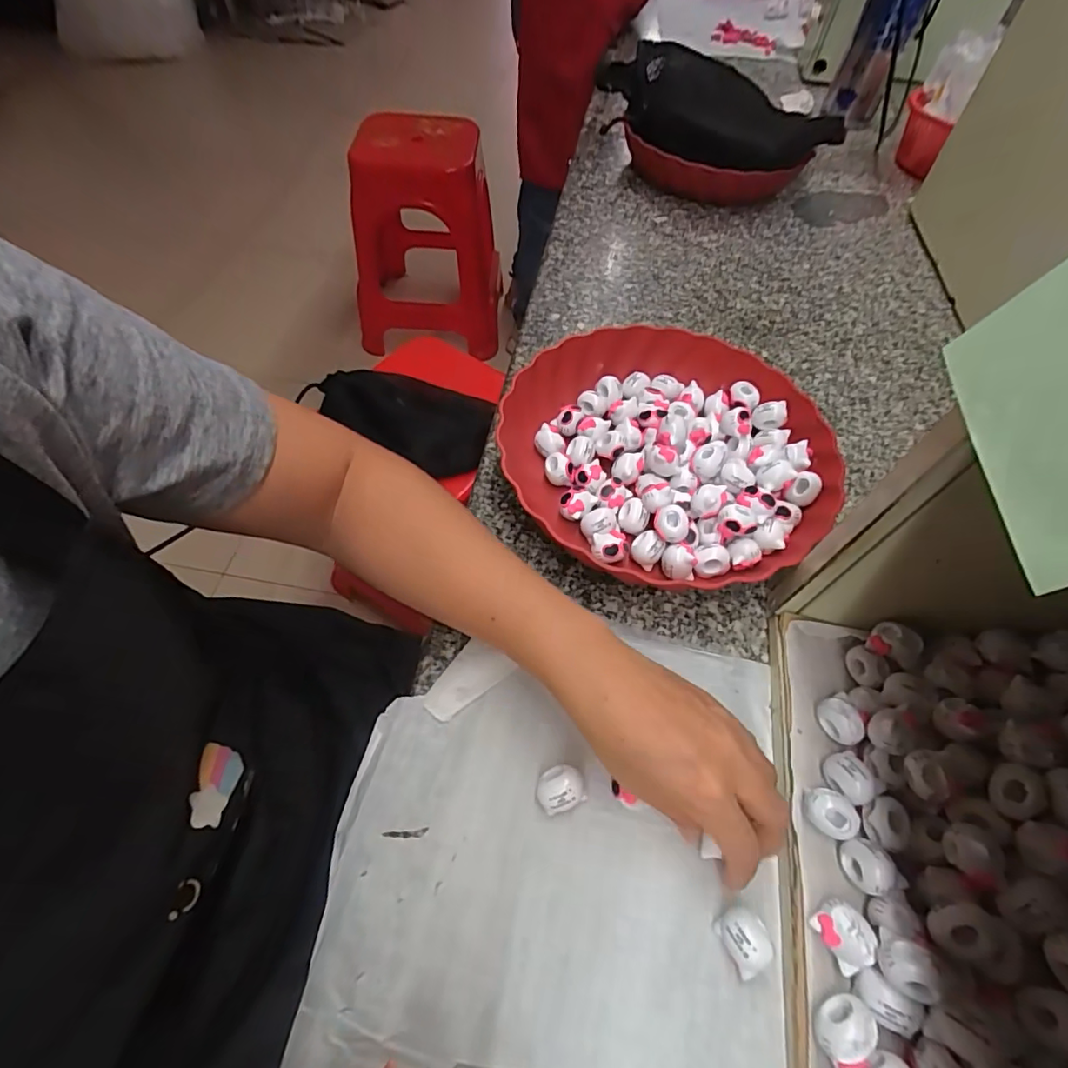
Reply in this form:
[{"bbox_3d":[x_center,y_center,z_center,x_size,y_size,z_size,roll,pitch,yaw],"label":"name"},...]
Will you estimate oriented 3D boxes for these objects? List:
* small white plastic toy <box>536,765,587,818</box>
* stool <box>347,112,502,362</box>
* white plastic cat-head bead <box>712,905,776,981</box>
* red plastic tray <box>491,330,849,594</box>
[{"bbox_3d":[0.014,0.137,0.284,0.024,0.018,0.022,1,57,-2],"label":"small white plastic toy"},{"bbox_3d":[-0.329,-0.892,1.568,0.447,0.527,0.538,0,57,-3],"label":"stool"},{"bbox_3d":[0.101,0.194,0.251,0.018,0.019,0.025,-15,59,-12],"label":"white plastic cat-head bead"},{"bbox_3d":[0.100,-0.064,0.405,0.240,0.044,0.237,-17,60,-13],"label":"red plastic tray"}]

